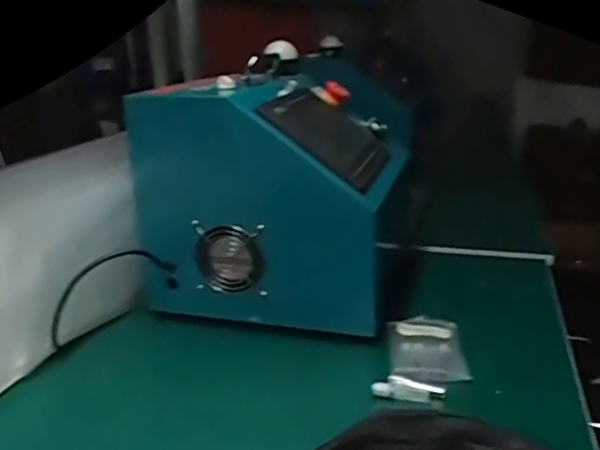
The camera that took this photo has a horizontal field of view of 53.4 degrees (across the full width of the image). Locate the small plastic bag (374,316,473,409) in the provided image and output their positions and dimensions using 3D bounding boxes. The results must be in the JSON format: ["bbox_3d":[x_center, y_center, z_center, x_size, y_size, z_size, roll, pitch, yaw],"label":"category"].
[{"bbox_3d":[0.135,0.146,0.645,0.088,0.028,0.144,4,19,16],"label":"small plastic bag"}]

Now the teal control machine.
[{"bbox_3d":[-0.014,-0.058,0.804,0.276,0.321,0.314,4,19,15],"label":"teal control machine"}]

